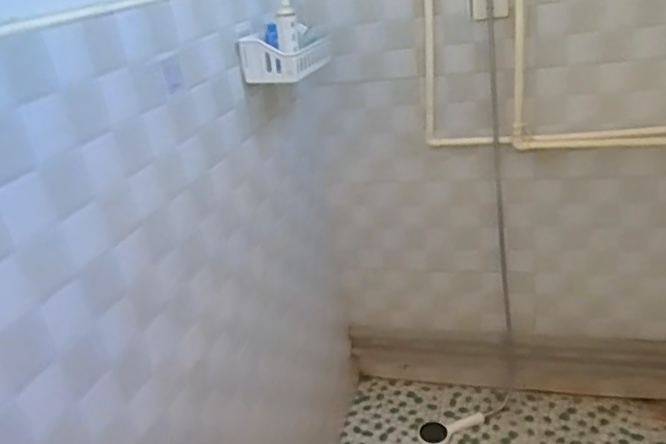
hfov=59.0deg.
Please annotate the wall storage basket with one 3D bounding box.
[{"bbox_3d":[-0.098,-0.368,1.287,0.116,0.084,0.210,13,34,20],"label":"wall storage basket"}]

